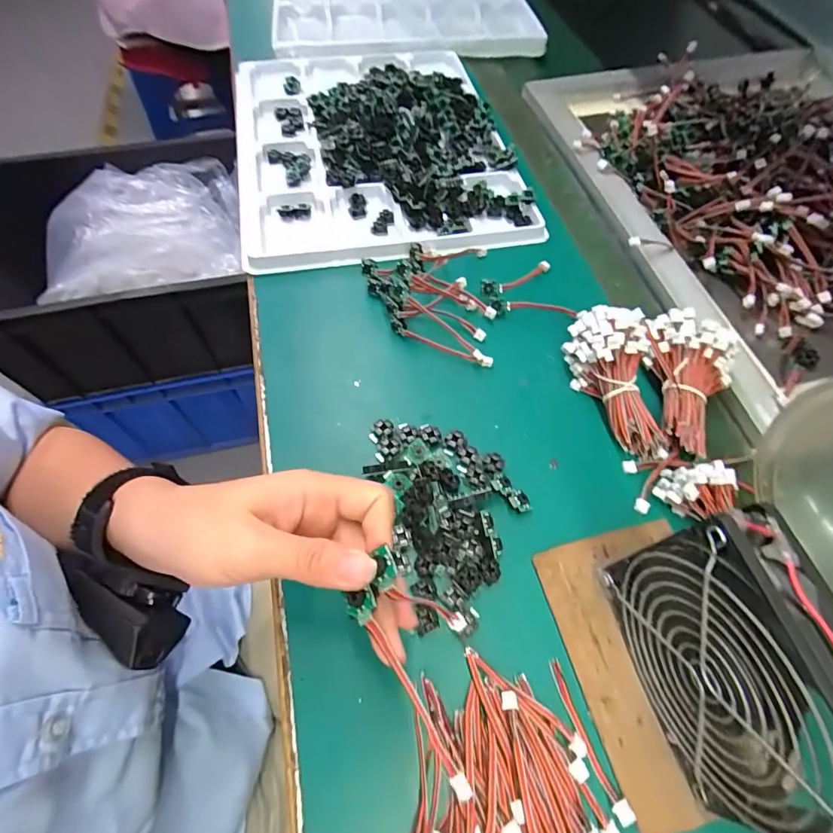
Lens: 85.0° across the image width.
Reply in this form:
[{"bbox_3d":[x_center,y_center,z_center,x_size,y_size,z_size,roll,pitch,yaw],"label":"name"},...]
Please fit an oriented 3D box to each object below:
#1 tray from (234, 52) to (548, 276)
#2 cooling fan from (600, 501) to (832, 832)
[{"bbox_3d":[-0.050,-0.311,0.494,0.284,0.041,0.377,-9,61,-6],"label":"tray"},{"bbox_3d":[0.141,0.118,0.203,0.031,0.126,0.123,-12,61,-7],"label":"cooling fan"}]

